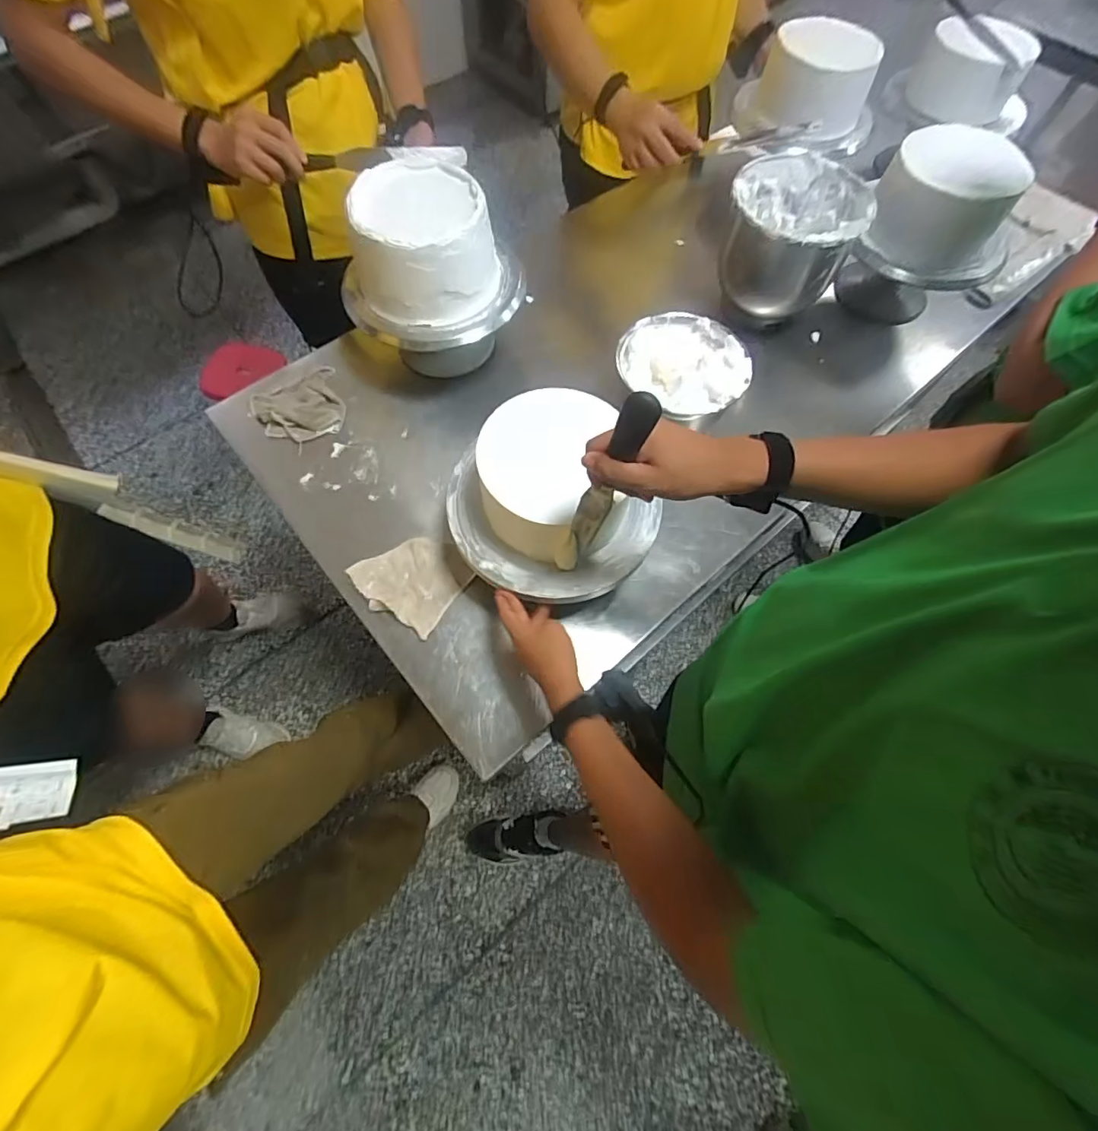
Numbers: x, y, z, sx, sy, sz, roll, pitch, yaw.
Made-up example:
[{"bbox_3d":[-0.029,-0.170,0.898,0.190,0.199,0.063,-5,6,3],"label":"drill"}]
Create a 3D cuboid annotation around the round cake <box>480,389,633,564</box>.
[{"bbox_3d":[0.001,-0.110,0.656,0.175,0.106,0.184,0,66,-1],"label":"round cake"}]

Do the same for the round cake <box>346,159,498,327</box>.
[{"bbox_3d":[-0.184,-0.482,0.776,0.189,0.127,0.189,-10,67,-6],"label":"round cake"}]

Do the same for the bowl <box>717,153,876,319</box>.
[{"bbox_3d":[0.417,-0.570,0.919,0.203,0.165,0.203,0,66,-1],"label":"bowl"}]

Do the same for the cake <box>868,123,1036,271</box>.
[{"bbox_3d":[0.633,-0.591,0.843,0.188,0.120,0.198,0,66,-1],"label":"cake"}]

